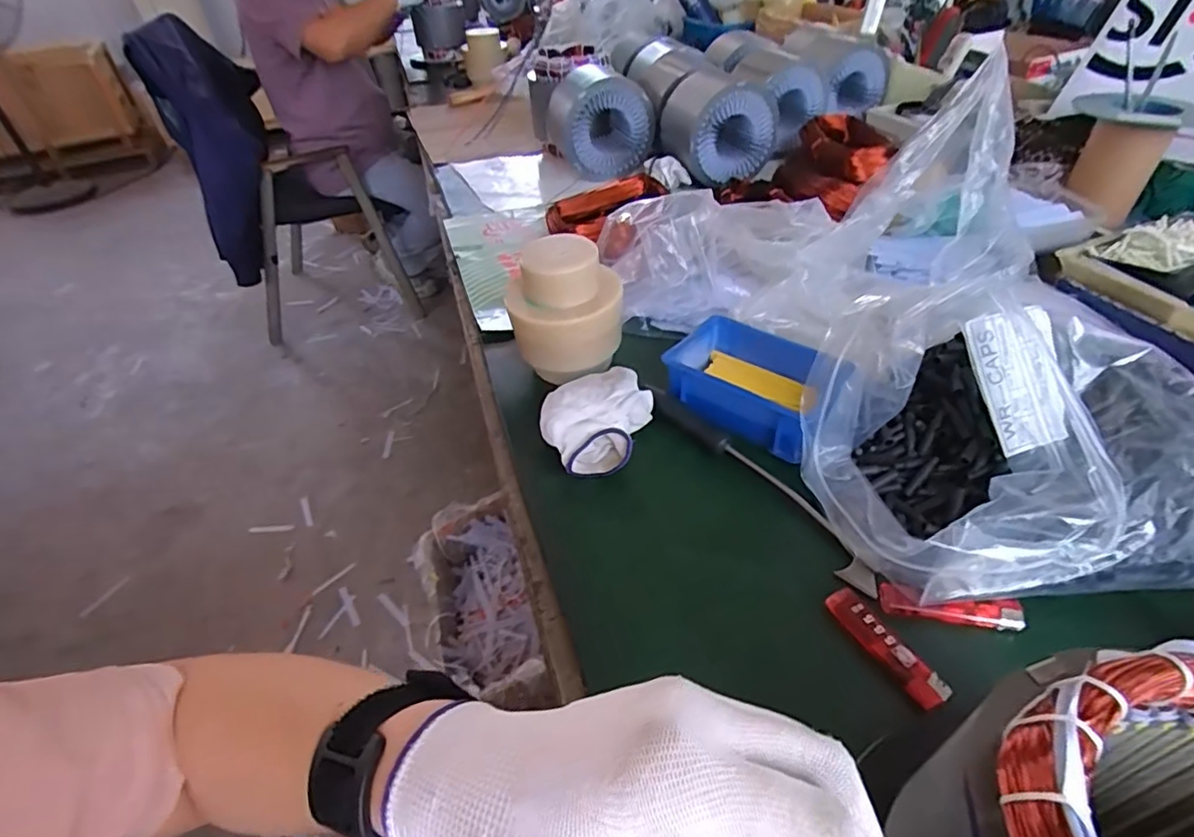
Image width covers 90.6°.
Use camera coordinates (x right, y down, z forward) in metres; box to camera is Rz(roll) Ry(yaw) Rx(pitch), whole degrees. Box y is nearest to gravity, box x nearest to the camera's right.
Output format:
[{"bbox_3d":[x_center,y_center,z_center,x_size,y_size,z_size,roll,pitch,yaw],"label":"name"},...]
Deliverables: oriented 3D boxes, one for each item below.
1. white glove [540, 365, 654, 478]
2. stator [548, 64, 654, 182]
[{"bbox_3d":[0.001,0.002,0.531,0.099,0.052,0.104,-5,42,0],"label":"white glove"},{"bbox_3d":[-0.002,-0.532,1.051,0.144,0.142,0.177,-18,44,-14],"label":"stator"}]

